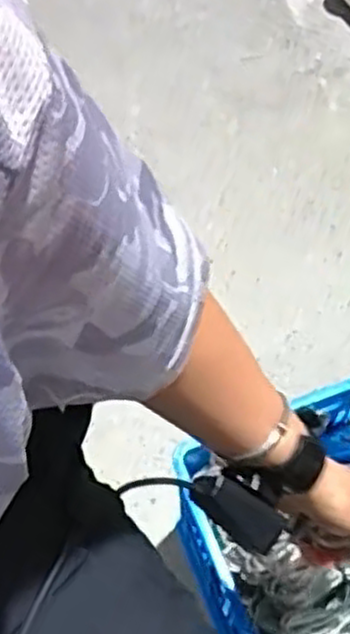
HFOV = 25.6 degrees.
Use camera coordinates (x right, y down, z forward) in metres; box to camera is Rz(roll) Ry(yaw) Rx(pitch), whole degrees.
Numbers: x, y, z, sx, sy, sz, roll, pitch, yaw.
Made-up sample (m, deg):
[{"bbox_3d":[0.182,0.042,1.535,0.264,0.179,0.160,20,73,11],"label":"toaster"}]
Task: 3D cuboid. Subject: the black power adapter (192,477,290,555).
[{"bbox_3d":[0.041,0.132,0.529,0.073,0.028,0.026,41,62,-20],"label":"black power adapter"}]

